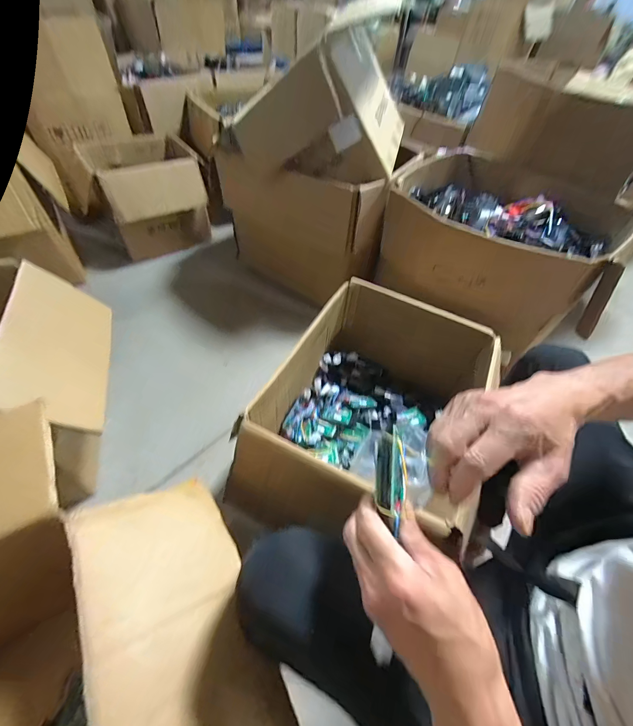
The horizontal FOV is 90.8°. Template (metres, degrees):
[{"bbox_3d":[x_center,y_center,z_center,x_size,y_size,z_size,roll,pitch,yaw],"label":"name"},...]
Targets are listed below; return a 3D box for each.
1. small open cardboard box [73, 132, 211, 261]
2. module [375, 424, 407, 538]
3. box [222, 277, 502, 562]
[{"bbox_3d":[-0.758,-0.792,1.475,0.408,0.367,0.468,-23,57,-21],"label":"small open cardboard box"},{"bbox_3d":[0.065,0.098,0.273,0.028,0.016,0.078,4,72,-2],"label":"module"},{"bbox_3d":[0.139,0.144,0.809,0.440,0.376,0.616,25,54,15],"label":"box"}]

